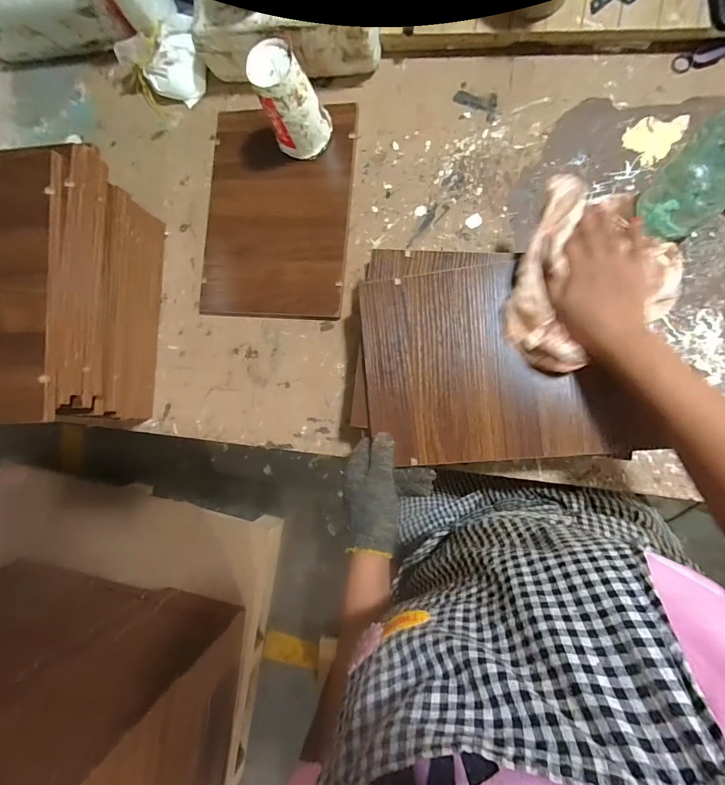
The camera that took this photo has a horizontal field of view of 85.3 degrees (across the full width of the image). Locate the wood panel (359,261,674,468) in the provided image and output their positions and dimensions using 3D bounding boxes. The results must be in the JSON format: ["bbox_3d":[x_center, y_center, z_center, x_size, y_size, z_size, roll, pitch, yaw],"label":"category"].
[{"bbox_3d":[0.152,-0.037,0.461,0.298,0.017,0.230,-5,86,9],"label":"wood panel"}]

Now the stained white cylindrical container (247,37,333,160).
[{"bbox_3d":[-0.094,-0.388,0.533,0.075,0.124,0.078,-1,87,9],"label":"stained white cylindrical container"}]

